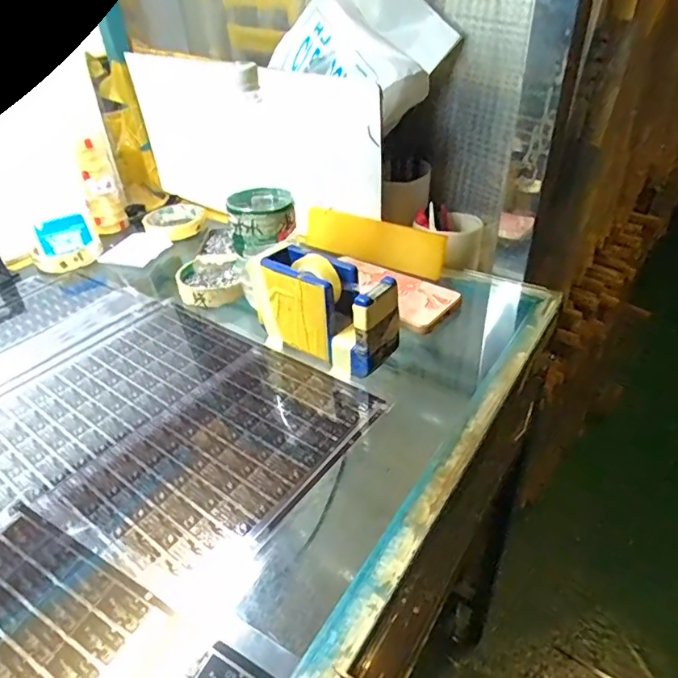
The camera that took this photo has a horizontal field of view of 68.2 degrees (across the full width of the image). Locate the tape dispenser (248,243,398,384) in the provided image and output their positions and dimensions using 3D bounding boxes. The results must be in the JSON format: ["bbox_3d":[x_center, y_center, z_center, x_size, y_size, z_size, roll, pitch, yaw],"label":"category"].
[{"bbox_3d":[-0.016,-0.027,0.444,0.137,0.082,0.051,23,44,32],"label":"tape dispenser"}]

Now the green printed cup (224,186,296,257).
[{"bbox_3d":[-0.074,-0.118,0.492,0.062,0.042,0.072,-6,36,-3],"label":"green printed cup"}]

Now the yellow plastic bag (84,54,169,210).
[{"bbox_3d":[-0.329,-0.311,0.764,0.073,0.196,0.043,18,41,27],"label":"yellow plastic bag"}]

